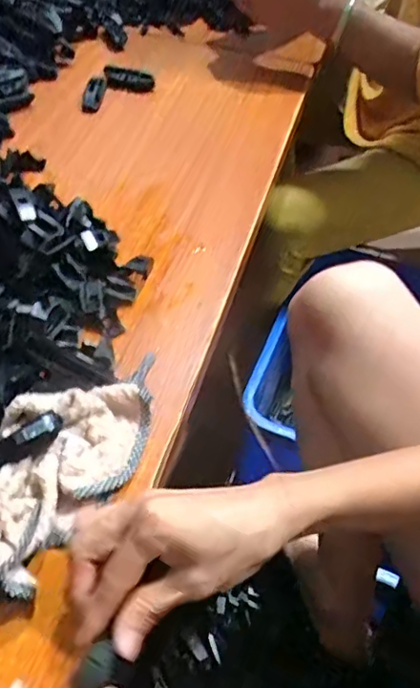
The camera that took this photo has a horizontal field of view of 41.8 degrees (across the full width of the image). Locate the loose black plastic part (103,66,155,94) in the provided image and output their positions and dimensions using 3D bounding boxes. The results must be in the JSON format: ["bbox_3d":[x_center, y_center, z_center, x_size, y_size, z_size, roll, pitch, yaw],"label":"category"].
[{"bbox_3d":[-0.109,-0.342,0.712,0.071,0.017,0.027,22,52,13],"label":"loose black plastic part"}]

